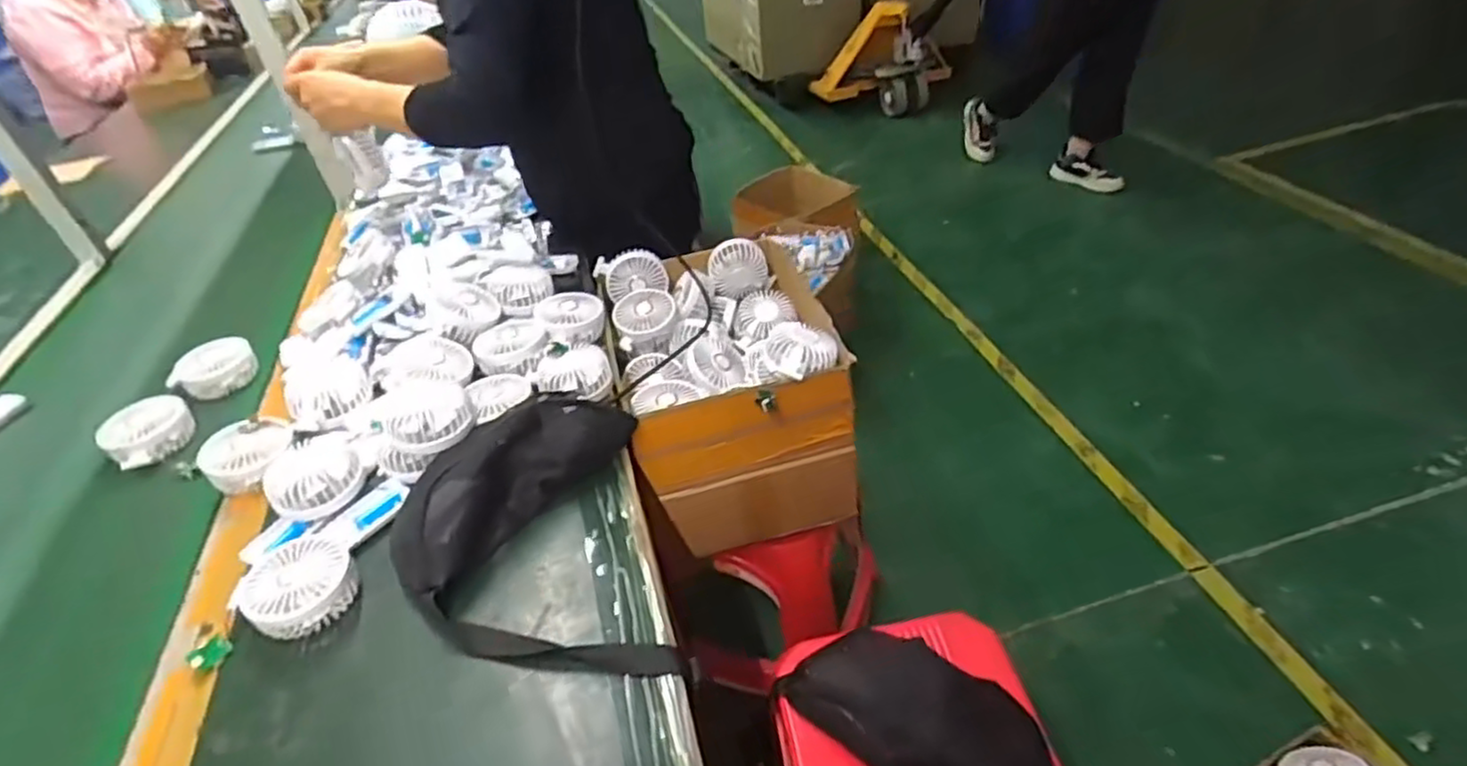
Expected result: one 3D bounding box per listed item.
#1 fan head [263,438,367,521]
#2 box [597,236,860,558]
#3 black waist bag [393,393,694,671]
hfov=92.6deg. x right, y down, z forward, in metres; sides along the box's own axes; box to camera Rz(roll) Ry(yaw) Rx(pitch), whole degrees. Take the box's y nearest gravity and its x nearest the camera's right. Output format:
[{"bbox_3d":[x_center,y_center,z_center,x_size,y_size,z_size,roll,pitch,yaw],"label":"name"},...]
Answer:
[{"bbox_3d":[-0.428,0.097,0.722,0.077,0.053,0.080,-2,40,4],"label":"fan head"},{"bbox_3d":[-0.016,0.002,0.981,0.289,0.257,0.338,-11,40,-4],"label":"box"},{"bbox_3d":[-0.197,0.136,0.653,0.243,0.085,0.302,-11,40,-8],"label":"black waist bag"}]

